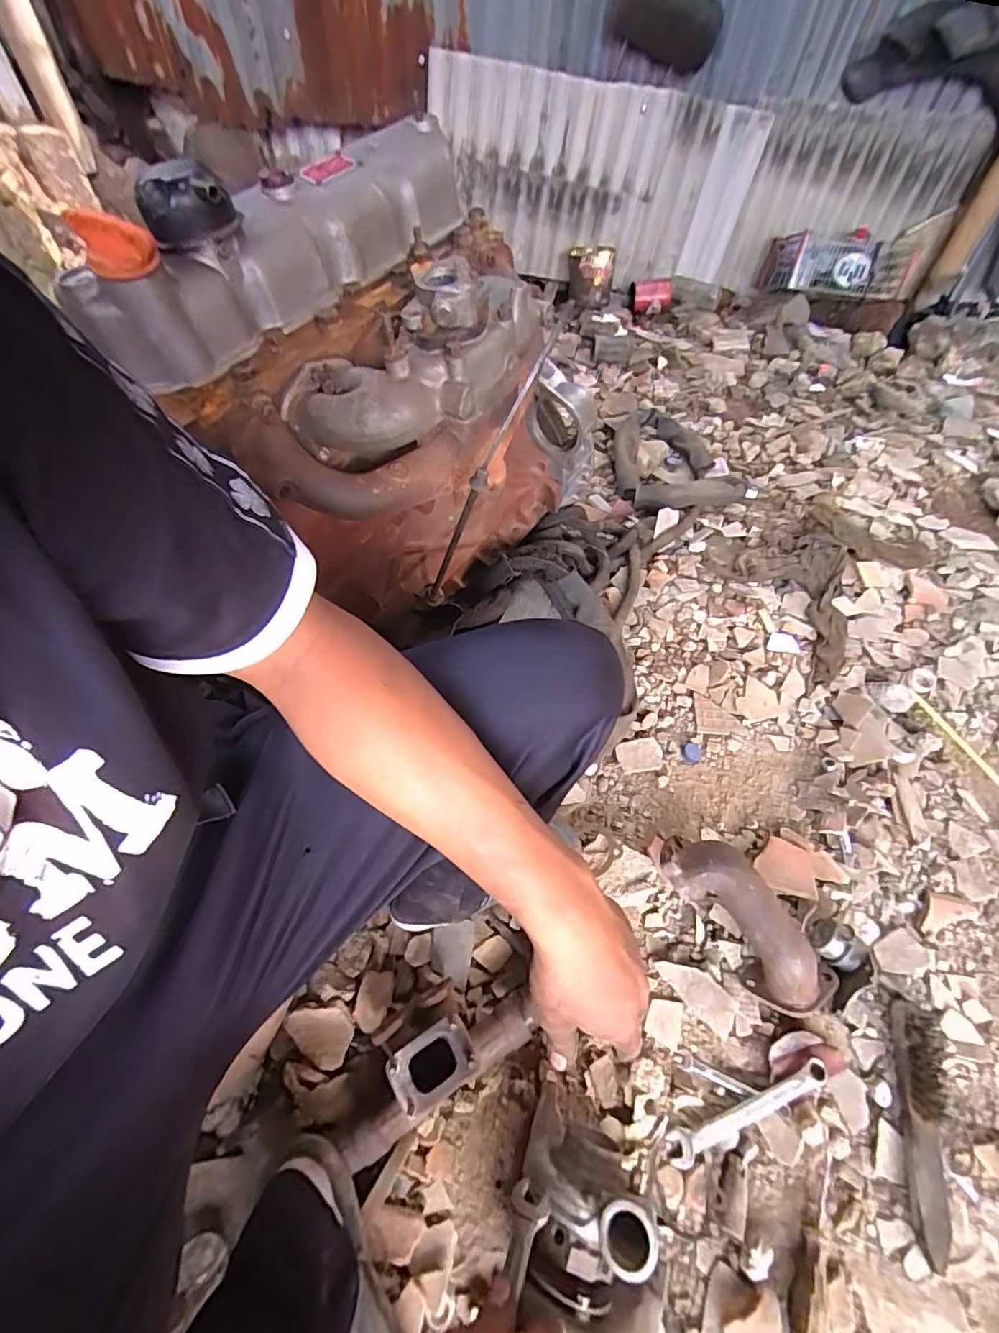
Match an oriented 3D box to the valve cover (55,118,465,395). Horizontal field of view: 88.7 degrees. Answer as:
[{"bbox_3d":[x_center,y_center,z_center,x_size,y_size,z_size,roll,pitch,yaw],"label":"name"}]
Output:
[{"bbox_3d":[-0.208,-0.410,0.496,0.090,0.123,0.404,39,65,23],"label":"valve cover"}]

